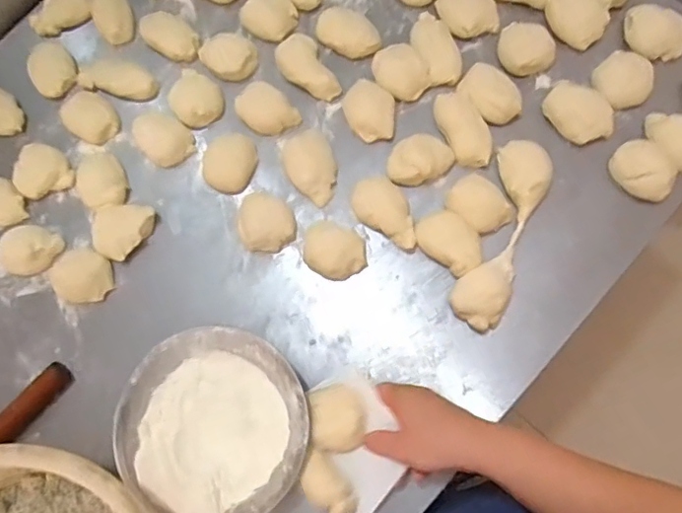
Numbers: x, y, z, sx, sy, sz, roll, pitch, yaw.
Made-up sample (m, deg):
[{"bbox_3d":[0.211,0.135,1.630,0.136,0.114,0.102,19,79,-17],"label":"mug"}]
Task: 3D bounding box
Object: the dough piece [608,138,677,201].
[{"bbox_3d":[0.320,-0.091,0.575,0.045,0.030,0.067,-35,75,-3],"label":"dough piece"}]

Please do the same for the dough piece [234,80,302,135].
[{"bbox_3d":[-0.087,-0.171,0.638,0.067,0.032,0.049,39,83,14],"label":"dough piece"}]

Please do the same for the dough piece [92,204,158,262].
[{"bbox_3d":[-0.253,-0.029,0.625,0.068,0.044,0.061,7,77,8],"label":"dough piece"}]

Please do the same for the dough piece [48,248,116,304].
[{"bbox_3d":[-0.291,0.021,0.616,0.065,0.033,0.059,21,79,11],"label":"dough piece"}]

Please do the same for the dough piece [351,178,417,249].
[{"bbox_3d":[0.052,-0.047,0.604,0.051,0.029,0.088,-39,75,-4],"label":"dough piece"}]

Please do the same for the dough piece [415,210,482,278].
[{"bbox_3d":[0.118,-0.015,0.599,0.054,0.036,0.082,-45,76,-6],"label":"dough piece"}]

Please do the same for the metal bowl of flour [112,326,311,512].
[{"bbox_3d":[-0.129,0.173,0.561,0.184,0.062,0.189,-1,76,6],"label":"metal bowl of flour"}]

